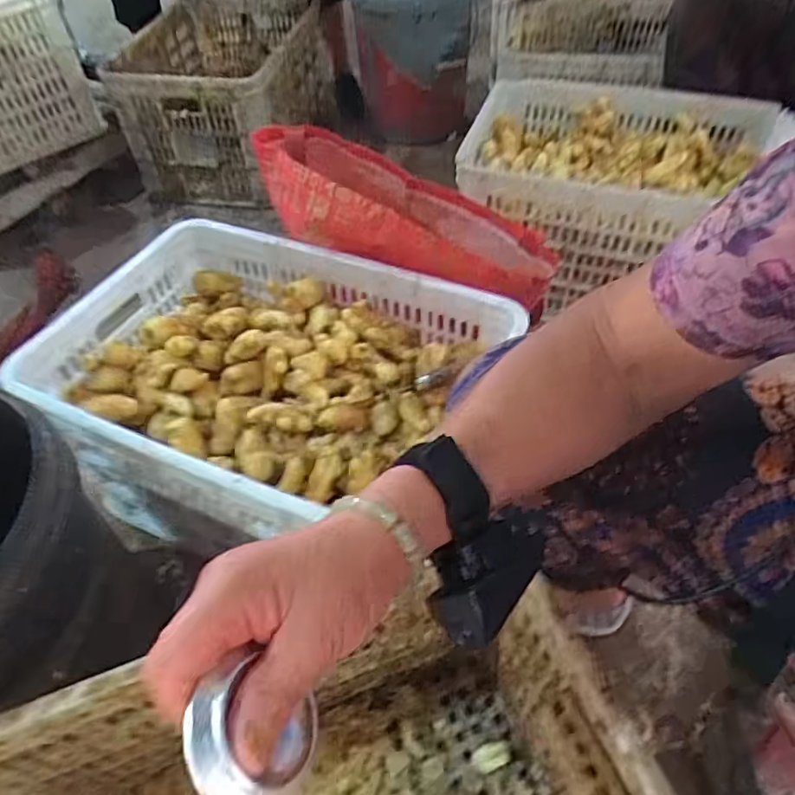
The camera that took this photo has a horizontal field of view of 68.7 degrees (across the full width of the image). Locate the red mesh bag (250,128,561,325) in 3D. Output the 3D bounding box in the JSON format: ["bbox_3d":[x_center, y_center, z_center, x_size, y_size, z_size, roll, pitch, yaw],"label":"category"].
[{"bbox_3d":[0.011,-0.254,0.810,0.416,0.119,0.161,26,56,7],"label":"red mesh bag"}]

